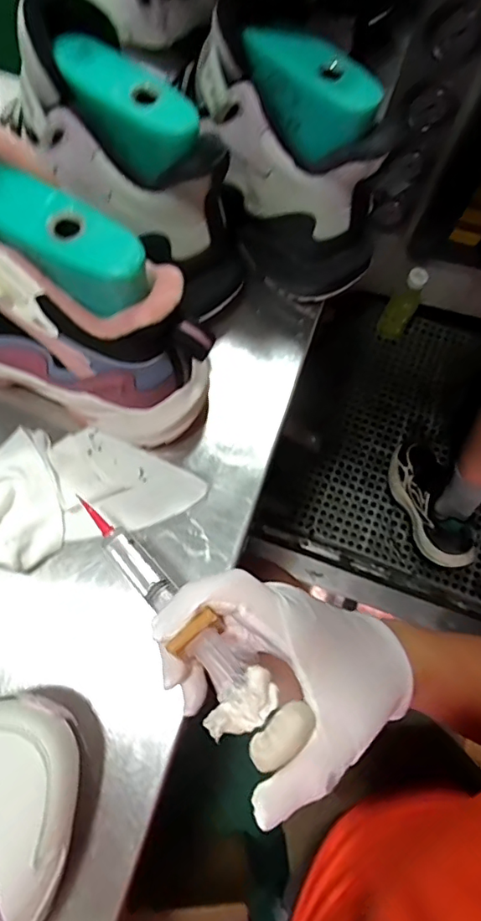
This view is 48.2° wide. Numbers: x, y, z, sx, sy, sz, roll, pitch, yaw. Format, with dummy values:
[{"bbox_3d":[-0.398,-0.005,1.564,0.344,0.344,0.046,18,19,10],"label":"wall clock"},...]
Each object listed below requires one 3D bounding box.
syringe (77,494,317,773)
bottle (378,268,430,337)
[{"bbox_3d":[-0.032,0.076,0.262,0.033,0.018,0.159,-39,62,-15],"label":"syringe"},{"bbox_3d":[0.364,-0.354,1.208,0.066,0.202,0.054,30,71,8],"label":"bottle"}]

